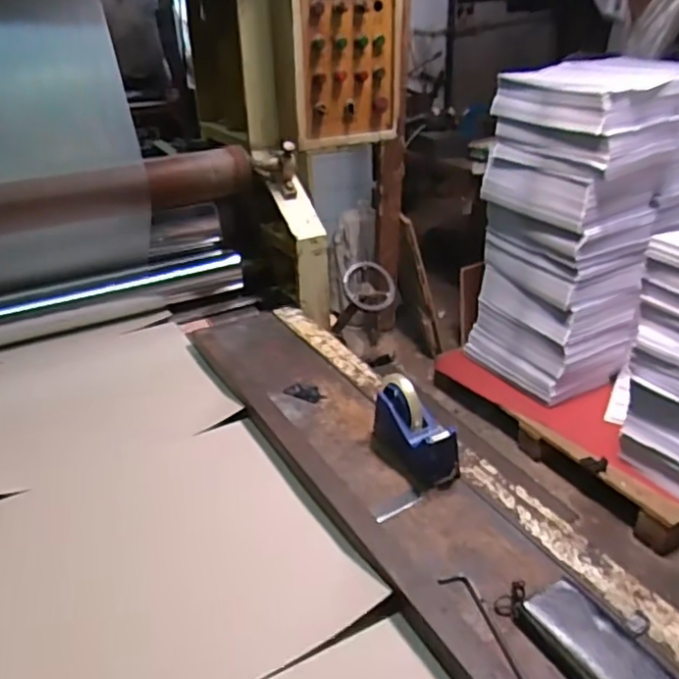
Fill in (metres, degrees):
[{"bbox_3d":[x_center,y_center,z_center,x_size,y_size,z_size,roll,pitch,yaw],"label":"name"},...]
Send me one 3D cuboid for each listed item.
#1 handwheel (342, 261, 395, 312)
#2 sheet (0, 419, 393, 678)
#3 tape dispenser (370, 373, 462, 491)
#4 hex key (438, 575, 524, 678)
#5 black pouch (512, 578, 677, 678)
[{"bbox_3d":[0.071,-0.122,1.421,0.123,0.036,0.117,7,68,-13],"label":"handwheel"},{"bbox_3d":[-0.250,0.297,0.811,0.435,0.073,0.437,-16,31,-25],"label":"sheet"},{"bbox_3d":[0.108,0.135,0.932,0.072,0.109,0.168,-17,32,-26],"label":"tape dispenser"},{"bbox_3d":[0.172,0.326,0.677,0.031,0.008,0.179,-14,31,-21],"label":"hex key"},{"bbox_3d":[0.271,0.323,0.644,0.096,0.023,0.161,-15,31,-22],"label":"black pouch"}]

